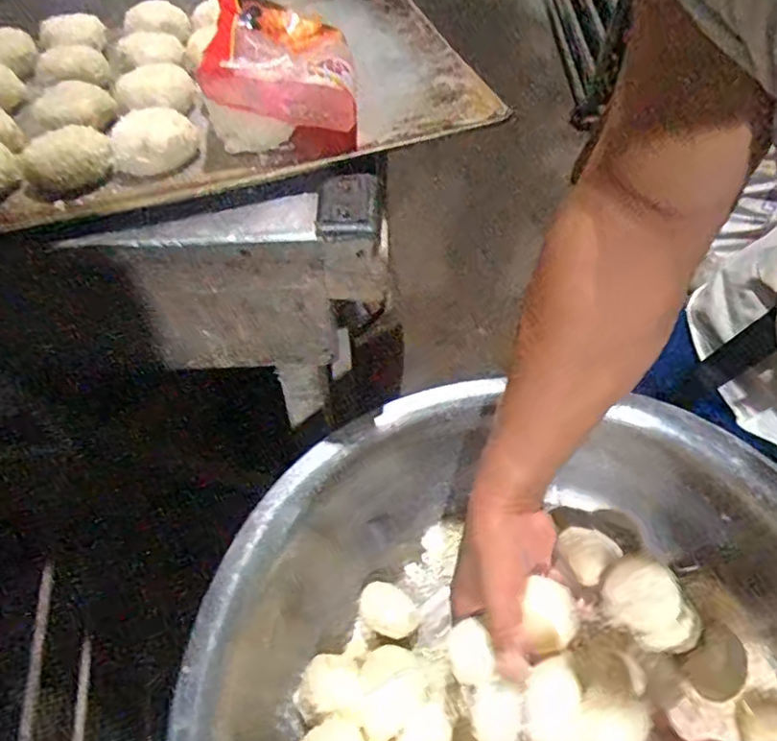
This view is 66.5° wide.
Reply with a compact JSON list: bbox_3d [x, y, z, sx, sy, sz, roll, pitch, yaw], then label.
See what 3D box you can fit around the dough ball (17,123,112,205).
[{"bbox_3d":[-0.234,-0.152,0.427,0.062,0.034,0.048,-29,58,-17],"label":"dough ball"}]

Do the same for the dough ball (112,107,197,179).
[{"bbox_3d":[-0.174,-0.173,0.441,0.059,0.029,0.045,-12,55,-7],"label":"dough ball"}]

